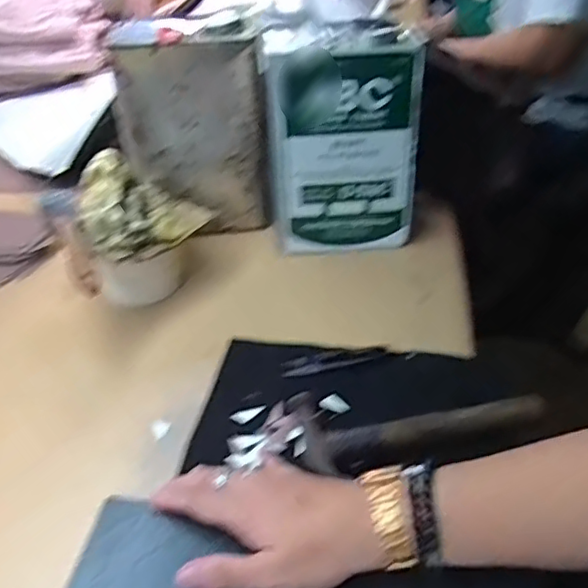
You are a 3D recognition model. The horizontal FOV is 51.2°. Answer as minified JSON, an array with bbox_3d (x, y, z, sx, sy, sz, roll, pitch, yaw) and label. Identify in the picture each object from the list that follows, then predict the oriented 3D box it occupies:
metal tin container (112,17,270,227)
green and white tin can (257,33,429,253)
[{"bbox_3d":[-0.114,-0.188,0.716,0.155,0.218,0.096,-7,38,-6],"label":"metal tin container"},{"bbox_3d":[0.049,-0.161,0.674,0.158,0.225,0.075,-6,38,-5],"label":"green and white tin can"}]

